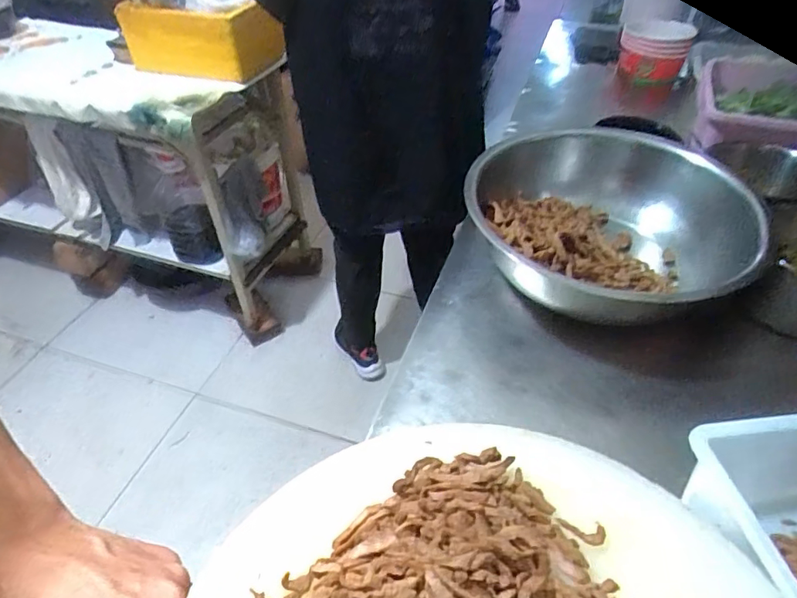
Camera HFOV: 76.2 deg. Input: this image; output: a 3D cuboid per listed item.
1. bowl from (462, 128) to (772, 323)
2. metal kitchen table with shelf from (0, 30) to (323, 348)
[{"bbox_3d":[0.285,-0.100,0.706,0.353,0.124,0.356,-1,43,1],"label":"bowl"},{"bbox_3d":[-0.850,-0.383,1.672,1.087,0.794,0.497,14,45,16],"label":"metal kitchen table with shelf"}]

